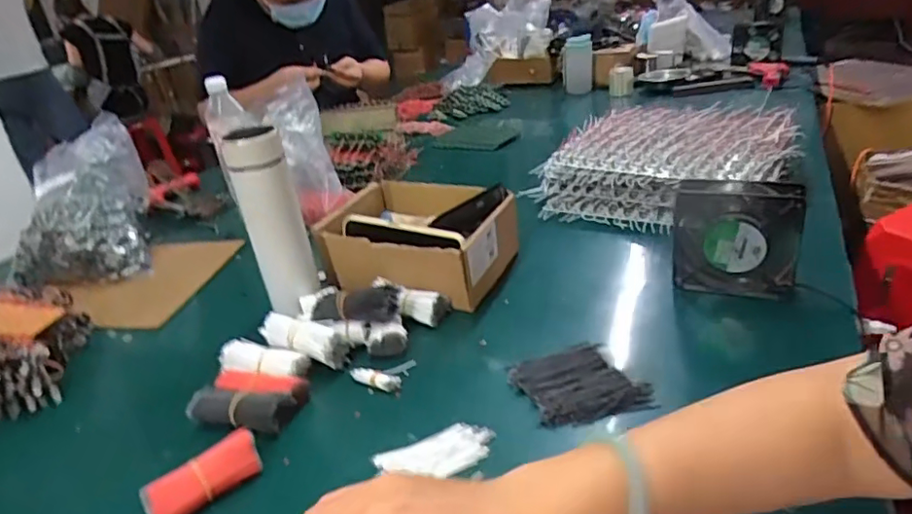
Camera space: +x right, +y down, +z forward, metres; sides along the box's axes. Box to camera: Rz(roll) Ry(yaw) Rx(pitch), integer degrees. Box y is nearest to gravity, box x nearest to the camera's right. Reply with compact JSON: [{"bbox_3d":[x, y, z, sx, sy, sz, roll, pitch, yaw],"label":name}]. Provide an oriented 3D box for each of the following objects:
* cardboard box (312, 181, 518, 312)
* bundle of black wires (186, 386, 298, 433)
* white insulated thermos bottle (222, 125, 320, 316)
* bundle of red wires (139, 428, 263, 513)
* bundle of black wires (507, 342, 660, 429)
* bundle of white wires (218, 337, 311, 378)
[{"bbox_3d":[-0.045,-0.024,0.750,0.229,0.094,0.180,6,30,24],"label":"cardboard box"},{"bbox_3d":[-0.200,0.141,0.541,0.094,0.027,0.040,1,28,14],"label":"bundle of black wires"},{"bbox_3d":[-0.210,-0.035,0.674,0.065,0.219,0.054,-17,29,-20],"label":"white insulated thermos bottle"},{"bbox_3d":[-0.204,0.181,0.471,0.089,0.033,0.030,-27,33,-34],"label":"bundle of red wires"},{"bbox_3d":[0.112,0.118,0.533,0.104,0.016,0.092,-13,27,-12],"label":"bundle of black wires"},{"bbox_3d":[-0.198,0.108,0.600,0.093,0.028,0.037,1,28,15],"label":"bundle of white wires"}]

